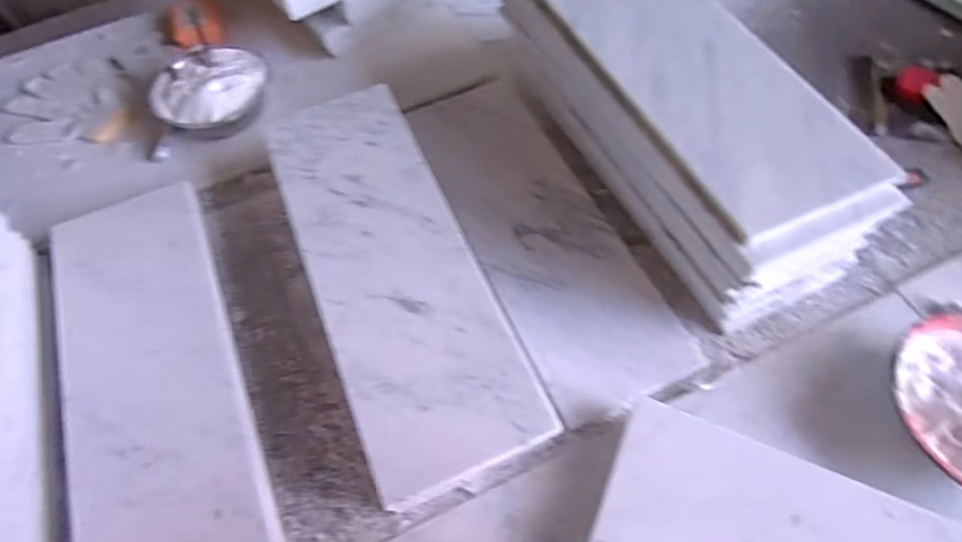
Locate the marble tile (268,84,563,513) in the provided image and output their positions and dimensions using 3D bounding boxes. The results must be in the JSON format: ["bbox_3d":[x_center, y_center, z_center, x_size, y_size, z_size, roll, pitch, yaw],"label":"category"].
[{"bbox_3d":[-0.090,-0.014,0.567,0.158,0.017,0.445,-21,59,-10],"label":"marble tile"}]

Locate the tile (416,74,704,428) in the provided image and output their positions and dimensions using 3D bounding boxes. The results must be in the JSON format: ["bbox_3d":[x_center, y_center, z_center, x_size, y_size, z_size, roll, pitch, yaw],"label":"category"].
[{"bbox_3d":[0.059,-0.065,0.666,0.160,0.014,0.477,-20,59,-10],"label":"tile"}]

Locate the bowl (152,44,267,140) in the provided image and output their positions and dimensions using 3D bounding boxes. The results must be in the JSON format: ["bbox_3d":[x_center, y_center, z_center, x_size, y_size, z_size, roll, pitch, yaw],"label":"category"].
[{"bbox_3d":[-0.356,-0.236,0.762,0.142,0.061,0.143,-1,58,2],"label":"bowl"}]

